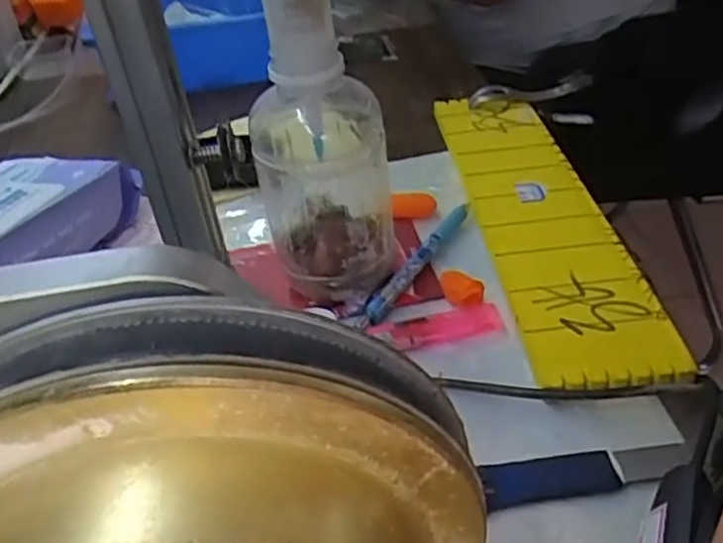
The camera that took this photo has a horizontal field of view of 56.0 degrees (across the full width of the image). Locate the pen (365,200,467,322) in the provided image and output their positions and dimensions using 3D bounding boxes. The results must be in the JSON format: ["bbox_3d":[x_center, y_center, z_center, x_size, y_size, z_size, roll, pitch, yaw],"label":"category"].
[{"bbox_3d":[0.039,-0.010,0.450,0.013,0.012,0.133,18,44,27],"label":"pen"}]

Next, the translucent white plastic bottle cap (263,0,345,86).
[{"bbox_3d":[-0.032,-0.133,0.345,0.036,0.066,0.031,-9,39,-4],"label":"translucent white plastic bottle cap"}]

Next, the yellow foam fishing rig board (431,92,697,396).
[{"bbox_3d":[0.121,-0.047,0.477,0.081,0.008,0.336,-7,39,1],"label":"yellow foam fishing rig board"}]

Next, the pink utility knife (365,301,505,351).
[{"bbox_3d":[0.044,0.032,0.396,0.076,0.008,0.022,-9,39,-4],"label":"pink utility knife"}]

